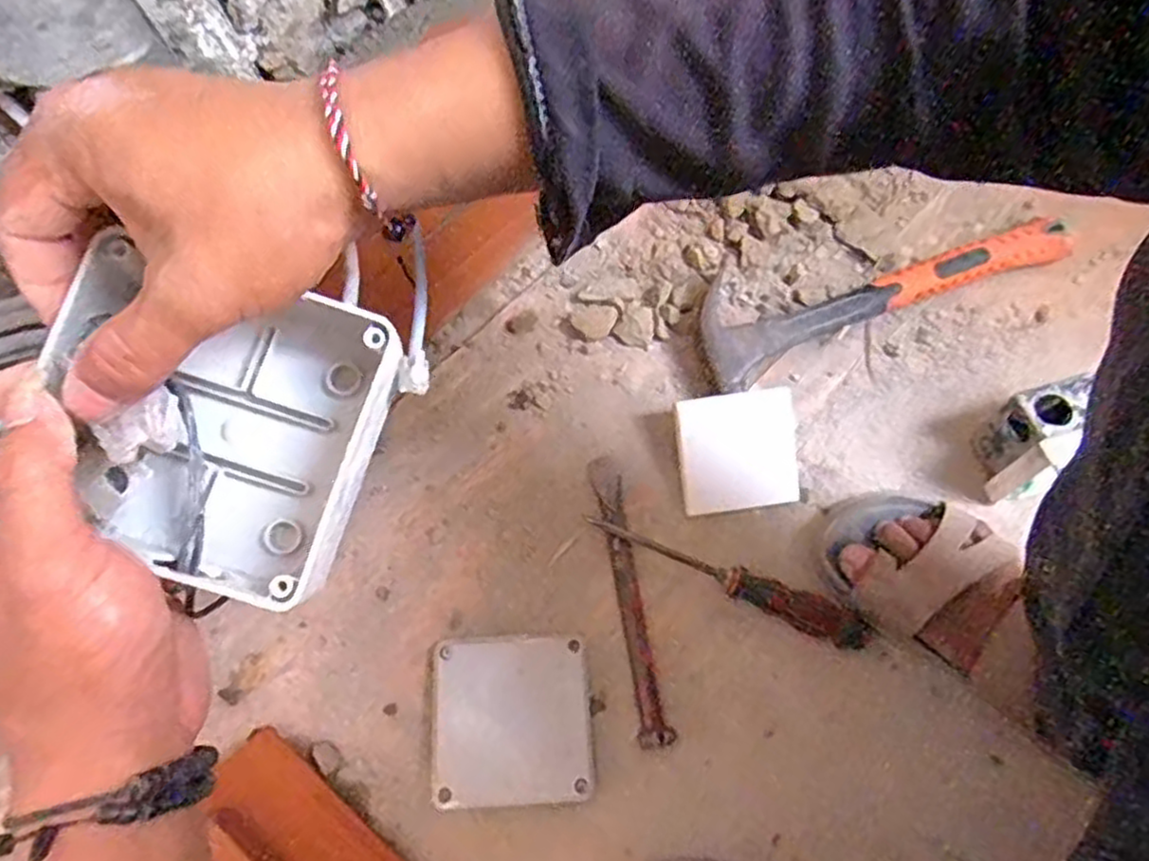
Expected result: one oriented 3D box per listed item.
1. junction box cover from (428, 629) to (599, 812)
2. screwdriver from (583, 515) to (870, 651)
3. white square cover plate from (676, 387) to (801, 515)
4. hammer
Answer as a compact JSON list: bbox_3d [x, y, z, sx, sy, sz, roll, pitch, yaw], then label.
[{"bbox_3d":[-0.043,0.193,0.490,0.104,0.025,0.104,-5,76,-2],"label":"junction box cover"},{"bbox_3d":[0.108,0.101,0.517,0.202,0.024,0.027,25,77,5],"label":"screwdriver"},{"bbox_3d":[0.123,0.015,0.543,0.088,0.007,0.085,-9,99,-5],"label":"white square cover plate"},{"bbox_3d":[0.237,-0.117,0.572,0.303,0.031,0.074,-22,78,-6],"label":"hammer"}]

